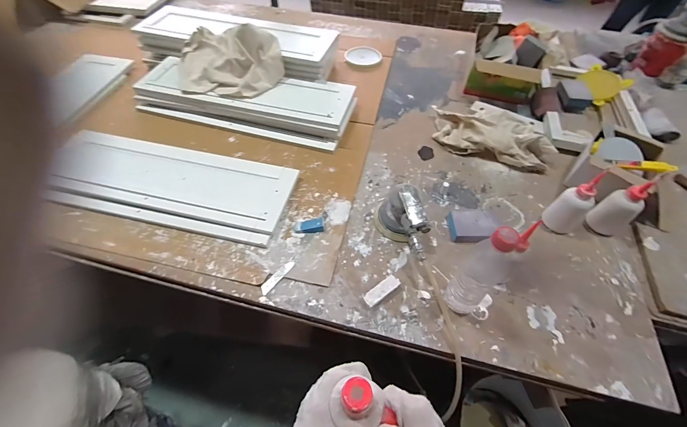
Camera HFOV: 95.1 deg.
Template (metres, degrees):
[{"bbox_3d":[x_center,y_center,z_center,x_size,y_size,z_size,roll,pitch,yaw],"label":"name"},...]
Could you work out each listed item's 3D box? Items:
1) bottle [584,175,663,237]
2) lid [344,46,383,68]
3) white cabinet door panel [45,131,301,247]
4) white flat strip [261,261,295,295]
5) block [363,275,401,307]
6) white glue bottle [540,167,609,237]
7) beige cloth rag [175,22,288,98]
[{"bbox_3d":[0.565,-0.009,0.642,0.054,0.129,0.064,-25,59,-18],"label":"bottle"},{"bbox_3d":[0.073,-0.555,1.112,0.128,0.018,0.128,1,55,-1],"label":"lid"},{"bbox_3d":[-0.402,-0.072,0.728,0.562,0.033,0.204,12,55,6],"label":"white cabinet door panel"},{"bbox_3d":[-0.129,0.122,0.615,0.019,0.004,0.082,35,61,20],"label":"white flat strip"},{"bbox_3d":[0.071,0.145,0.586,0.075,0.021,0.028,-33,62,-23],"label":"block"},{"bbox_3d":[0.479,-0.022,0.648,0.068,0.133,0.066,-29,61,-21],"label":"white glue bottle"},{"bbox_3d":[-0.320,-0.421,0.850,0.299,0.118,0.176,6,53,3],"label":"beige cloth rag"}]

